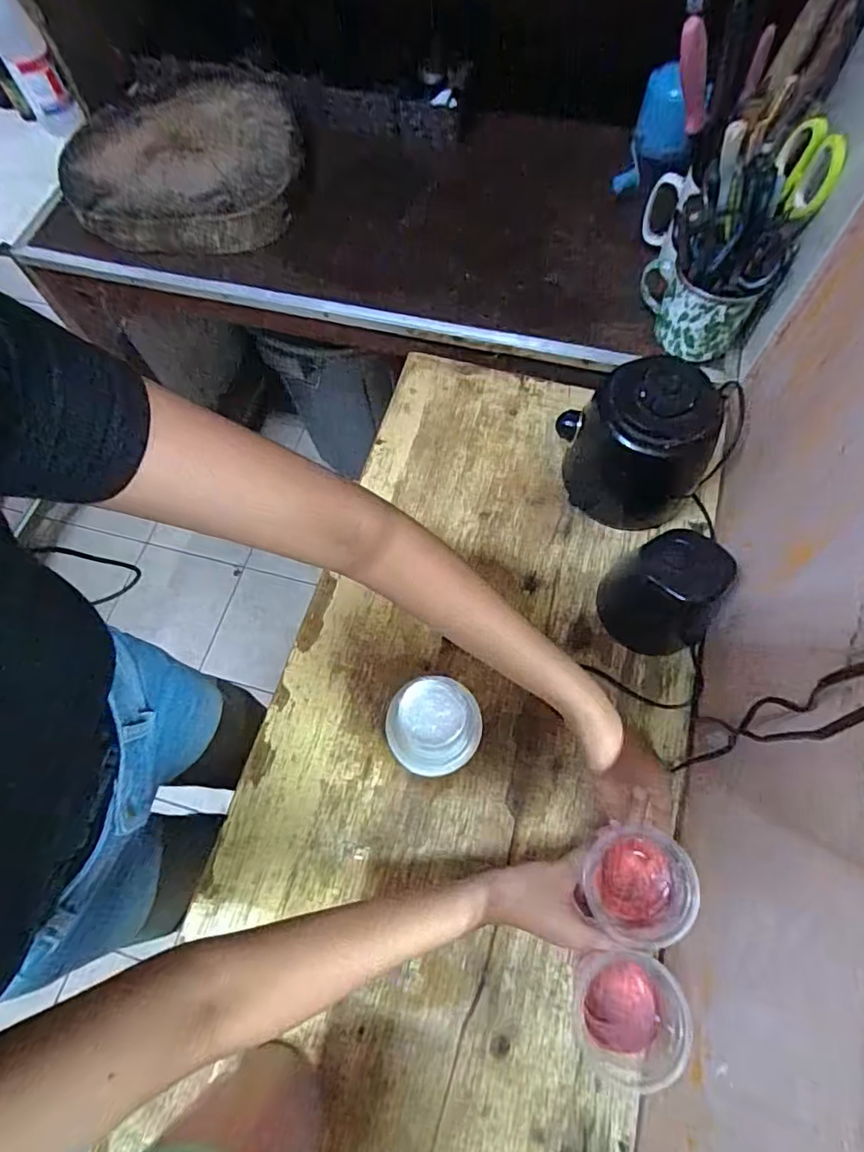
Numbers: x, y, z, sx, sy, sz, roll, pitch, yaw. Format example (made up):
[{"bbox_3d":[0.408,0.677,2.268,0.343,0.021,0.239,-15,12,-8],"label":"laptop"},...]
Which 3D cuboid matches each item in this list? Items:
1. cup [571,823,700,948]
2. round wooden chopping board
[{"bbox_3d":[0.173,0.266,0.487,0.080,0.086,0.081,-1,68,2],"label":"cup"},{"bbox_3d":[-0.357,-0.619,0.840,0.307,0.071,0.291,-1,68,2],"label":"round wooden chopping board"}]

